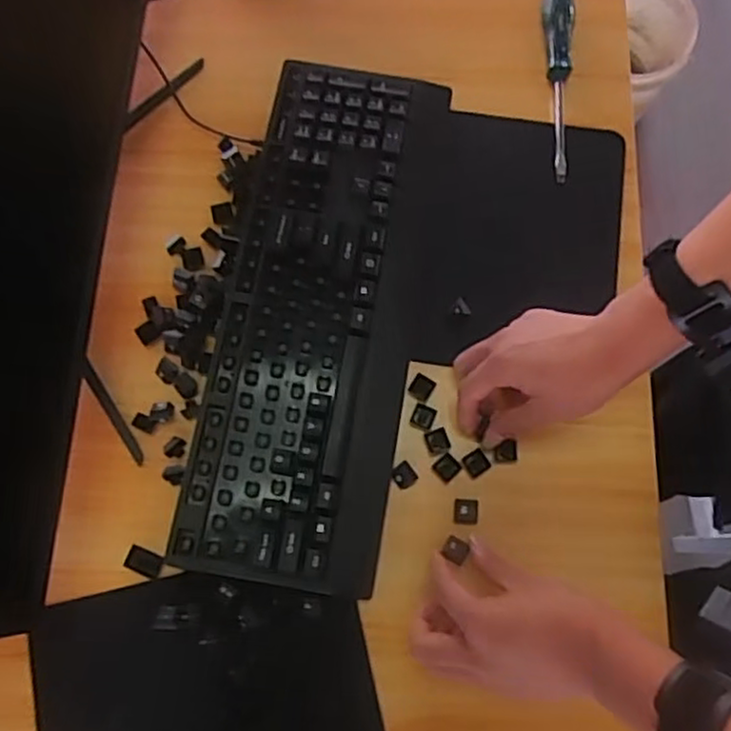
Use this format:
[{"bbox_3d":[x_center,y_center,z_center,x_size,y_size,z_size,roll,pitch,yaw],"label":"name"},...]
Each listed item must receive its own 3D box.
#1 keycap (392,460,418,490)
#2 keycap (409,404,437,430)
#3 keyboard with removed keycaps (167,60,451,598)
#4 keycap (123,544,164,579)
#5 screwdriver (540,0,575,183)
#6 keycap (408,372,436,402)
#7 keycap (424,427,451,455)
[{"bbox_3d":[0.030,0.086,0.543,0.018,0.008,0.019,-39,78,-10],"label":"keycap"},{"bbox_3d":[0.046,0.041,0.551,0.018,0.004,0.019,21,75,5],"label":"keycap"},{"bbox_3d":[-0.039,-0.050,0.570,0.158,0.024,0.431,9,75,2],"label":"keyboard with removed keycaps"},{"bbox_3d":[-0.167,0.148,0.525,0.028,0.004,0.018,22,75,5],"label":"keycap"},{"bbox_3d":[0.172,-0.265,0.626,0.033,0.025,0.201,8,75,1],"label":"screwdriver"},{"bbox_3d":[0.046,0.017,0.557,0.018,0.004,0.019,29,76,7],"label":"keycap"},{"bbox_3d":[0.056,0.059,0.545,0.018,0.004,0.018,-20,76,-6],"label":"keycap"}]

